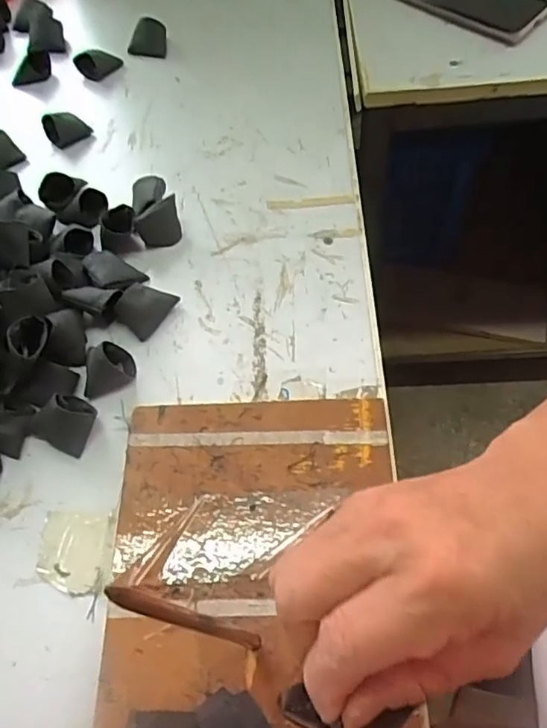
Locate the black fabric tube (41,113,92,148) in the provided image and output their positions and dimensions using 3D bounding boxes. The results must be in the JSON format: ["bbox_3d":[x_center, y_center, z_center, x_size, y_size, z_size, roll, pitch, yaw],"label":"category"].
[{"bbox_3d":[-0.200,-0.230,0.565,0.041,0.022,0.026,-28,63,-11],"label":"black fabric tube"}]

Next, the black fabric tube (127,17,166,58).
[{"bbox_3d":[-0.134,-0.346,0.617,0.038,0.024,0.028,11,63,10],"label":"black fabric tube"}]

